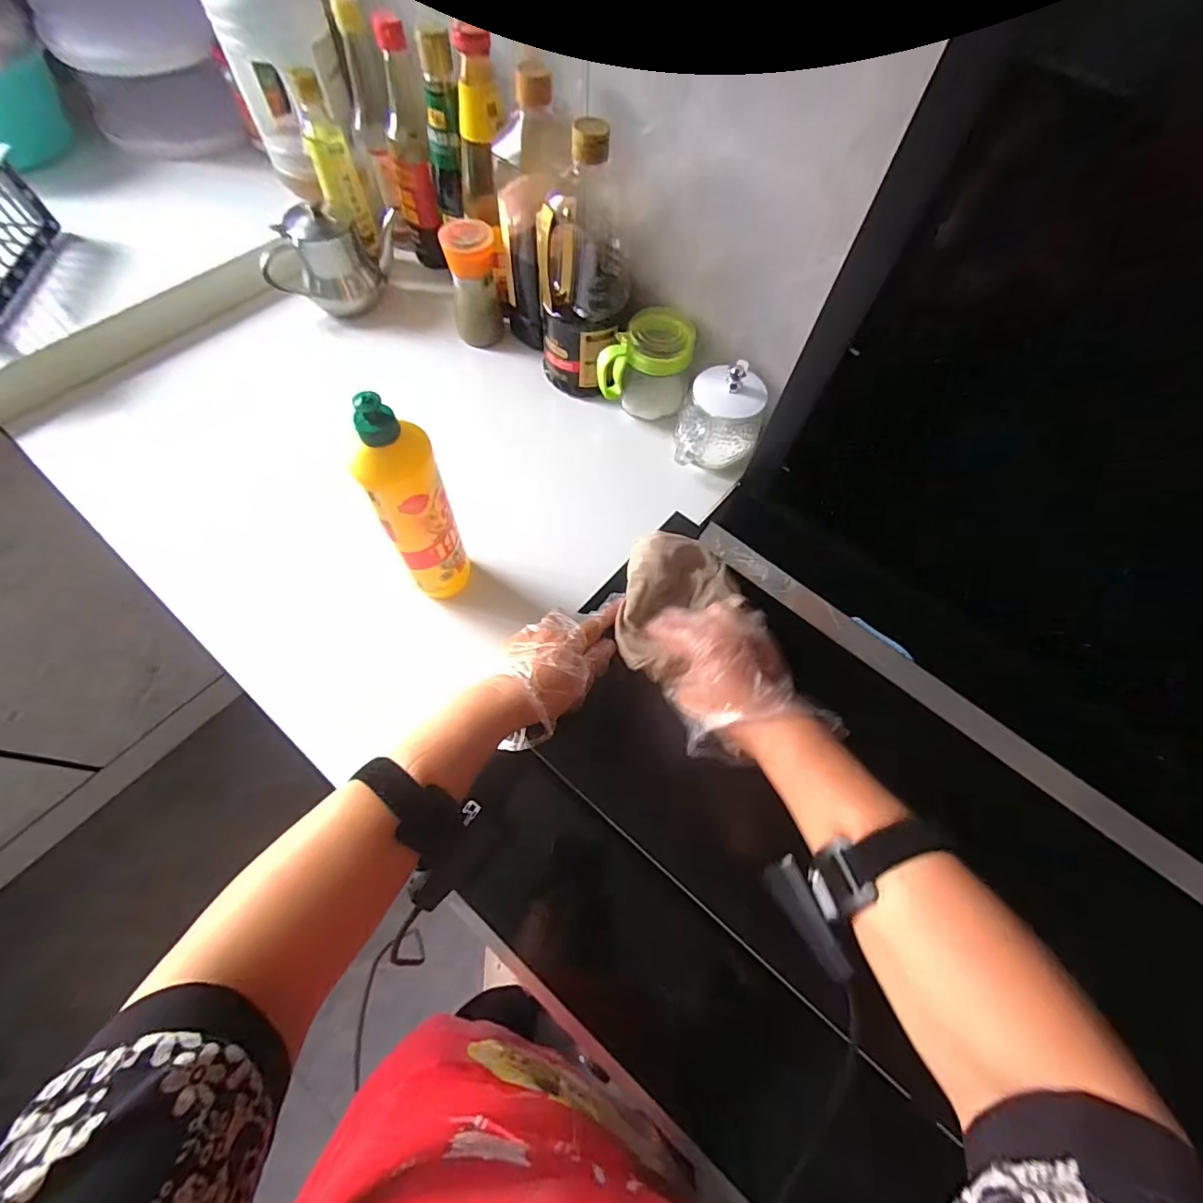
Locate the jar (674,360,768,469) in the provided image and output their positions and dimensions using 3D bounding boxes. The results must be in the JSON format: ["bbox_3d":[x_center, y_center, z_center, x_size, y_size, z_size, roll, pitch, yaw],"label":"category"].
[{"bbox_3d":[0.138,-0.214,0.590,0.090,0.092,0.093,1,65,-3],"label":"jar"}]

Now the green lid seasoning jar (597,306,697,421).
[{"bbox_3d":[0.053,-0.284,0.617,0.104,0.098,0.070,12,65,3],"label":"green lid seasoning jar"}]

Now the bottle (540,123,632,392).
[{"bbox_3d":[-0.018,-0.370,0.574,0.098,0.245,0.130,6,65,-1],"label":"bottle"}]

